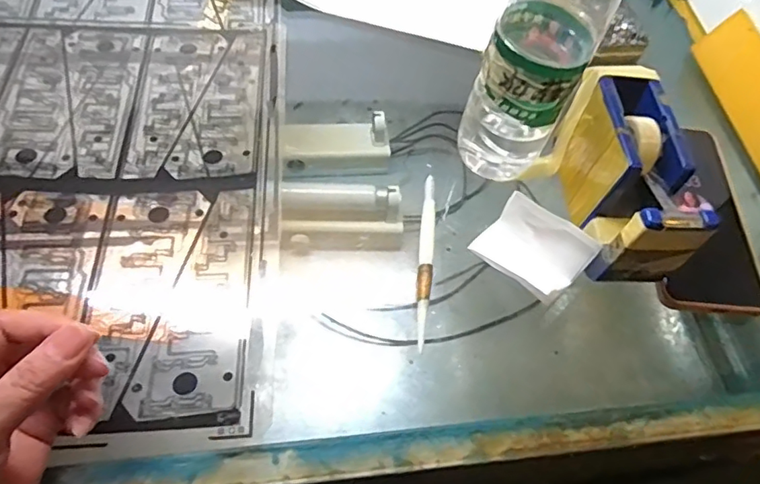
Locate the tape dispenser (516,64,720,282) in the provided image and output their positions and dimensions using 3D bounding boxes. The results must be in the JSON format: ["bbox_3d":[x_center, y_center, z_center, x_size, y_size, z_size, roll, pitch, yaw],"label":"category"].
[{"bbox_3d":[0.159,-0.046,0.358,0.059,0.074,0.133,-4,58,-6],"label":"tape dispenser"}]

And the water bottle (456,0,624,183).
[{"bbox_3d":[0.096,-0.128,0.330,0.060,0.231,0.072,15,58,6],"label":"water bottle"}]

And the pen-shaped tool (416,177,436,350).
[{"bbox_3d":[0.031,0.008,0.358,0.009,0.007,0.133,7,58,1],"label":"pen-shaped tool"}]

